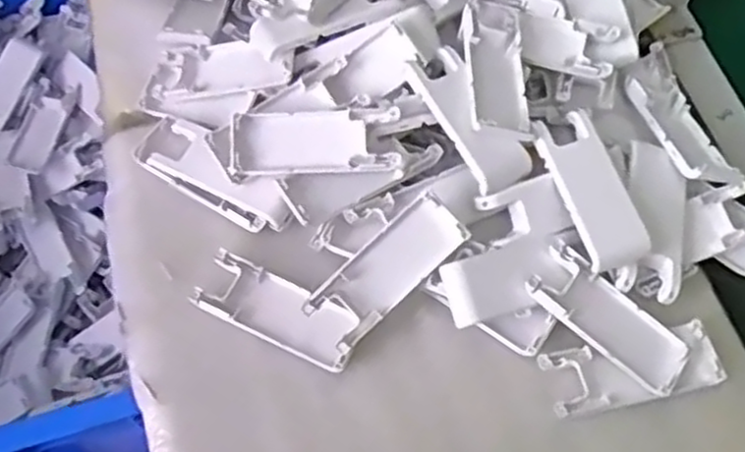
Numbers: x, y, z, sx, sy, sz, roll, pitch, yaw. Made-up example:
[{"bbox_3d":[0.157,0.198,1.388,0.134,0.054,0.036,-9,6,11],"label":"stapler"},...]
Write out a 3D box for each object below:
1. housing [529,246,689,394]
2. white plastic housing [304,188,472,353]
[{"bbox_3d":[0.142,0.055,0.425,0.102,0.008,0.040,39,68,1],"label":"housing"},{"bbox_3d":[0.009,0.025,0.426,0.099,0.021,0.039,-42,71,-4],"label":"white plastic housing"}]

